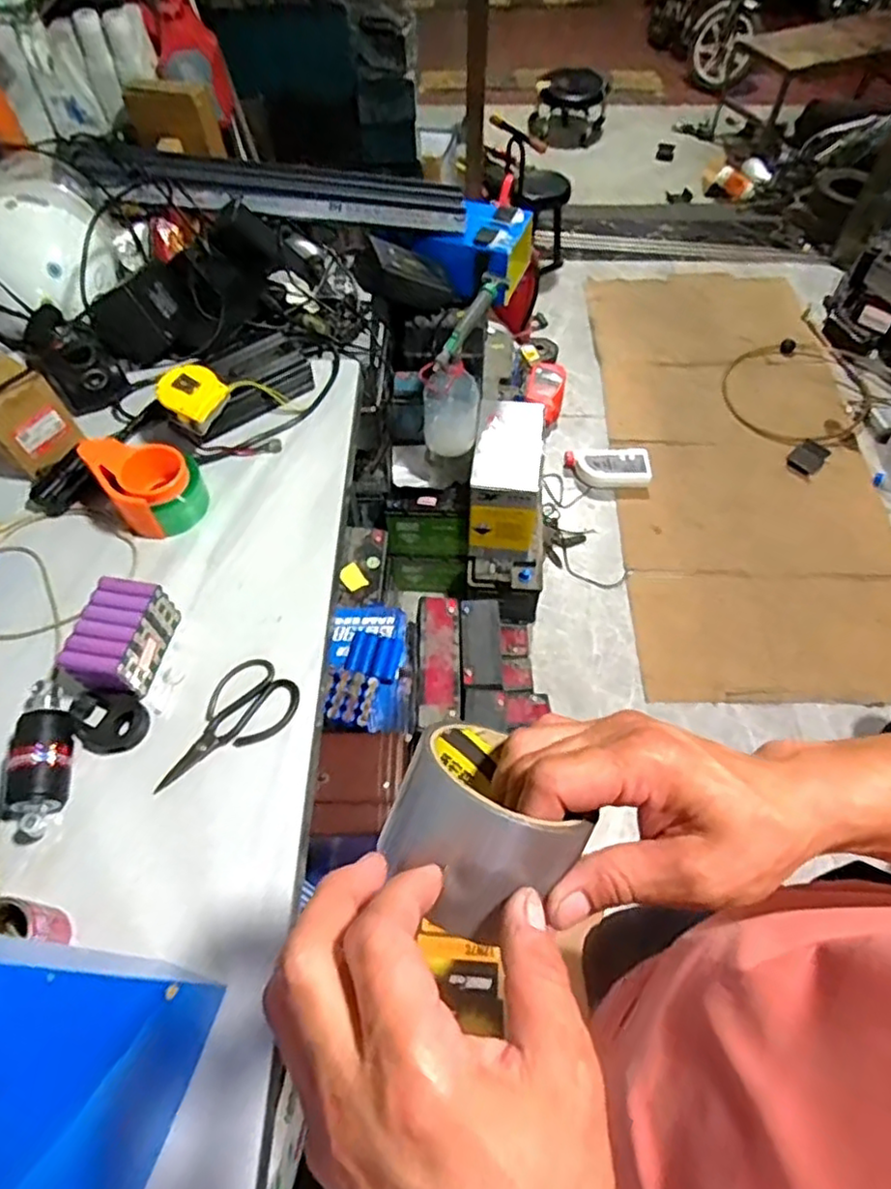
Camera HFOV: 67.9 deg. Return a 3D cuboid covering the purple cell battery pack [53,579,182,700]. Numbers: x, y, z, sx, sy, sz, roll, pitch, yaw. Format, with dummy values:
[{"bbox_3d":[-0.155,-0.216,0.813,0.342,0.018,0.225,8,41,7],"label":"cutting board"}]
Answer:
[{"bbox_3d":[-0.348,0.046,0.711,0.072,0.063,0.111,9,59,6],"label":"purple cell battery pack"}]

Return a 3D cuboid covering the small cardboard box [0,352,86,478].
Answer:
[{"bbox_3d":[-0.554,-0.231,0.852,0.089,0.109,0.106,39,66,21],"label":"small cardboard box"}]

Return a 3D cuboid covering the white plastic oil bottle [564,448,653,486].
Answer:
[{"bbox_3d":[0.450,-0.352,1.832,0.232,0.052,0.114,0,58,0],"label":"white plastic oil bottle"}]

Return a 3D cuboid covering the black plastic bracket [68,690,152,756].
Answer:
[{"bbox_3d":[-0.355,0.131,0.696,0.078,0.022,0.064,31,64,18],"label":"black plastic bracket"}]

